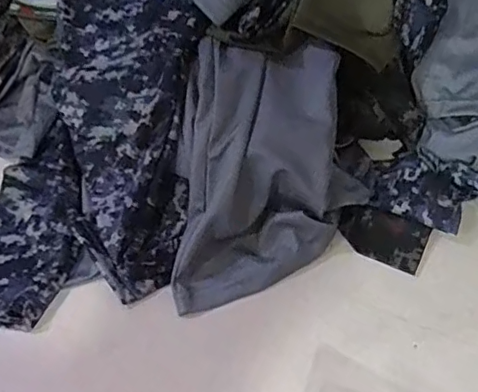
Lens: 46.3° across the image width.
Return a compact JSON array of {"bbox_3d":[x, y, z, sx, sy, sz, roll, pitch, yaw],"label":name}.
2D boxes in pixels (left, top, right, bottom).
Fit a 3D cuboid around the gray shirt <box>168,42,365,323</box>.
[{"bbox_3d":[0.034,-0.024,0.551,0.190,0.049,0.258,1,87,-7],"label":"gray shirt"}]

